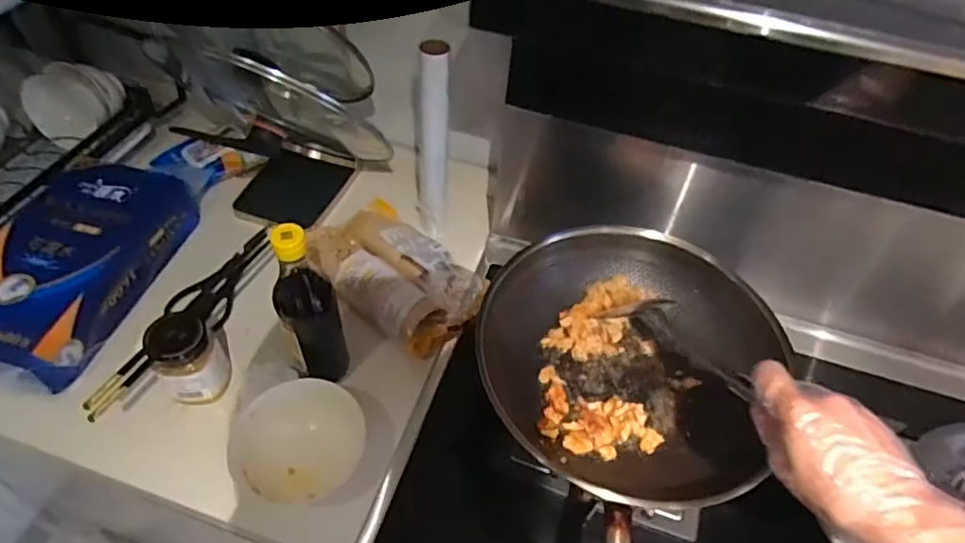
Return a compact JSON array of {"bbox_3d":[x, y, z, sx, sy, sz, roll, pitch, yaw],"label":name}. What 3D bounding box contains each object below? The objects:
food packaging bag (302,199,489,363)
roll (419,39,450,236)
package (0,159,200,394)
[{"bbox_3d":[-0.118,-0.007,0.809,0.154,0.072,0.242,-34,61,-28],"label":"food packaging bag"},{"bbox_3d":[-0.065,-0.162,0.804,0.040,0.301,0.041,3,51,-3],"label":"roll"},{"bbox_3d":[-0.528,-0.012,0.753,0.175,0.088,0.321,14,51,6],"label":"package"}]

